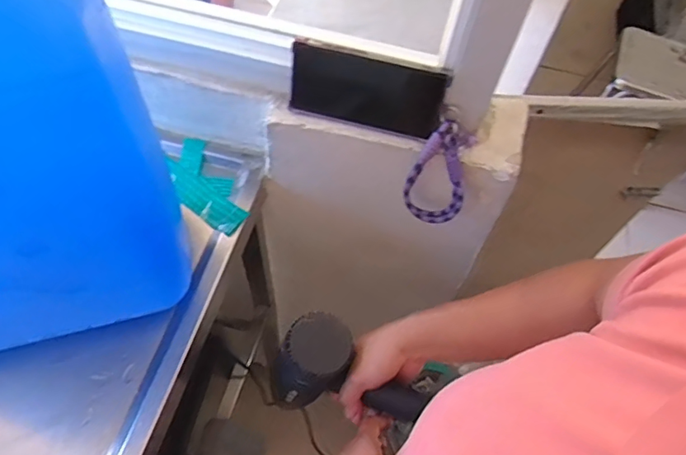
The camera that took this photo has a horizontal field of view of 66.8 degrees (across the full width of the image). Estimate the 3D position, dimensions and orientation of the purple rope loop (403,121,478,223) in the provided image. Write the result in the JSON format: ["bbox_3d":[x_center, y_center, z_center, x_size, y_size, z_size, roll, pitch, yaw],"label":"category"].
[{"bbox_3d":[0.109,-0.062,0.592,0.068,0.120,0.037,7,31,0],"label":"purple rope loop"}]

